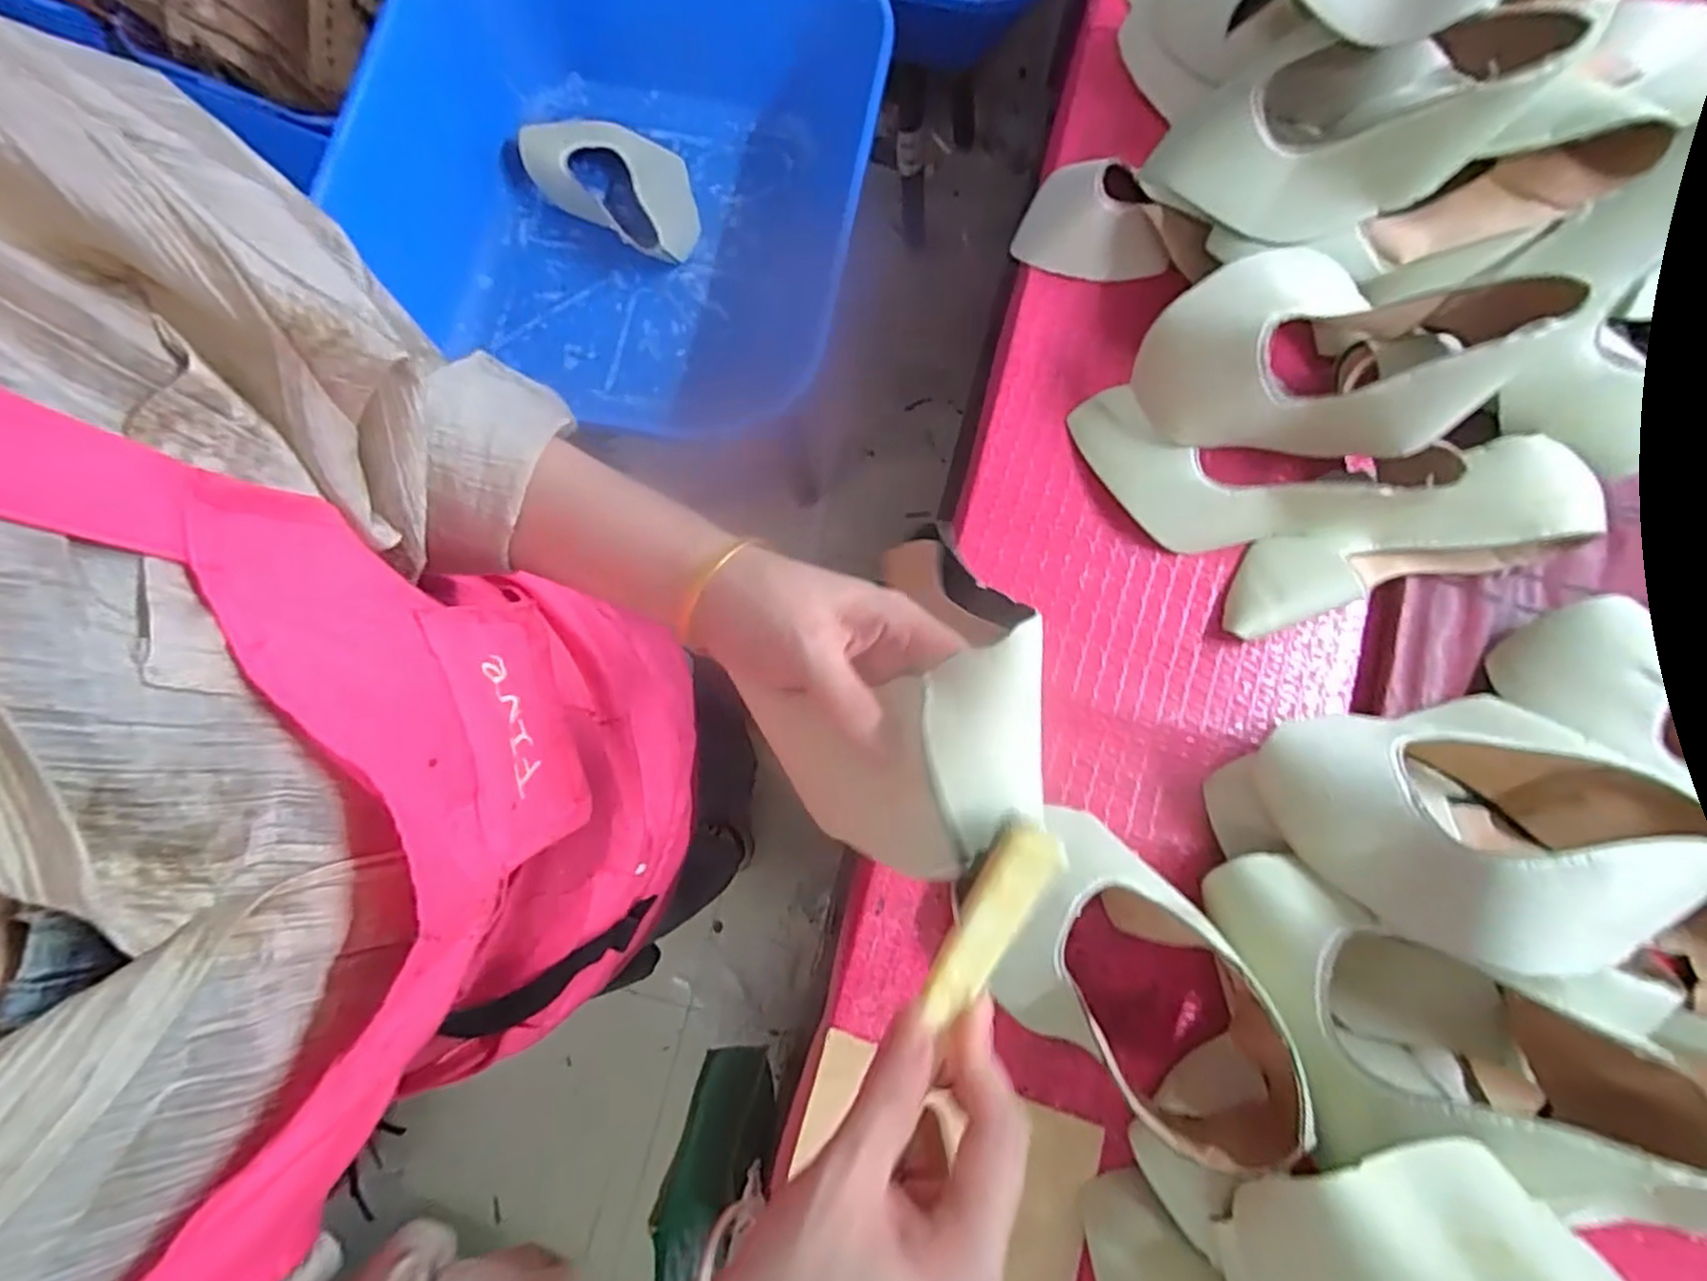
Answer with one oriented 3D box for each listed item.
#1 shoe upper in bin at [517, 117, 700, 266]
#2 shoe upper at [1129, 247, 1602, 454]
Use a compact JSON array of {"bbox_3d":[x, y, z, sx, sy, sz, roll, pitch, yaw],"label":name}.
[{"bbox_3d":[-0.266,-0.545,0.872,0.239,0.052,0.145,37,81,6],"label":"shoe upper in bin"},{"bbox_3d":[0.324,-0.202,0.511,0.222,0.123,0.114,12,79,1],"label":"shoe upper"}]

